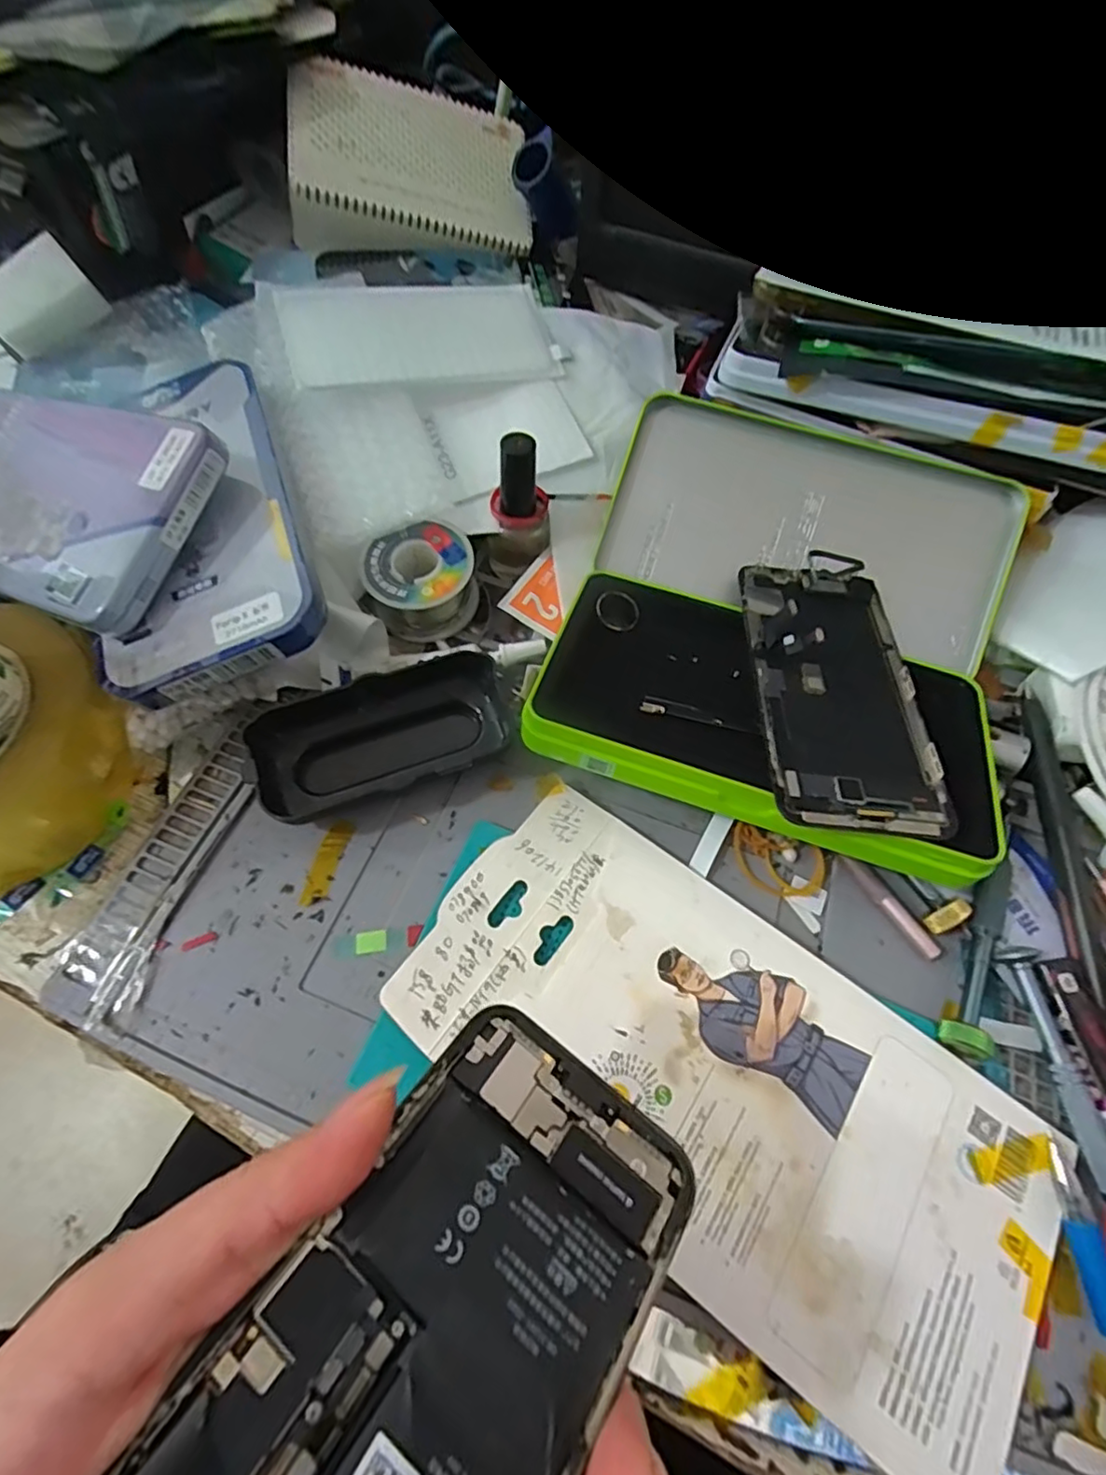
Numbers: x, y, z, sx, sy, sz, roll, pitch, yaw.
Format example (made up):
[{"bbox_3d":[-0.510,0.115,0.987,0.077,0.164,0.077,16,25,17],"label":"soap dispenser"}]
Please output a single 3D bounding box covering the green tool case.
[{"bbox_3d":[0.106,-0.052,0.287,0.188,0.054,0.206,19,62,7],"label":"green tool case"}]

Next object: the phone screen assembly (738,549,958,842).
[{"bbox_3d":[0.120,-0.026,0.260,0.068,0.012,0.140,5,56,-2],"label":"phone screen assembly"}]

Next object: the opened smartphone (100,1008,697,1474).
[{"bbox_3d":[-0.029,0.127,0.120,0.067,0.009,0.141,37,48,16],"label":"opened smartphone"}]

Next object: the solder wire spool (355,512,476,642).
[{"bbox_3d":[-0.065,-0.080,0.301,0.052,0.027,0.045,-9,63,-8],"label":"solder wire spool"}]

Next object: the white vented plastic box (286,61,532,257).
[{"bbox_3d":[-0.086,-0.345,0.371,0.142,0.055,0.098,-6,62,-6],"label":"white vented plastic box"}]

